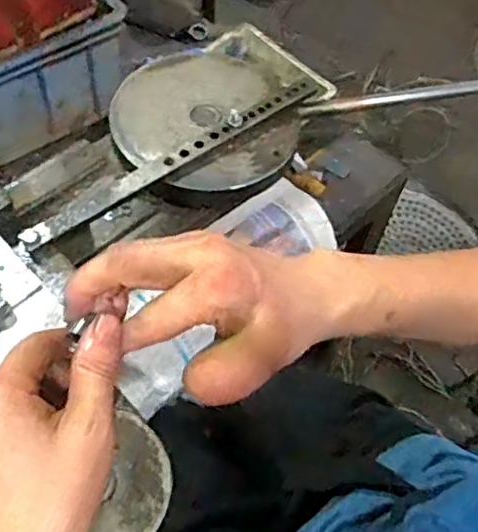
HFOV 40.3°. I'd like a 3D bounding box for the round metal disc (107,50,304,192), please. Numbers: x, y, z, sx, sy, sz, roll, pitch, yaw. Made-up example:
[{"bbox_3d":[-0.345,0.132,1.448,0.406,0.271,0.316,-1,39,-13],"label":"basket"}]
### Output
[{"bbox_3d":[-0.036,-0.151,0.660,0.178,0.017,0.187,2,57,-2],"label":"round metal disc"}]

